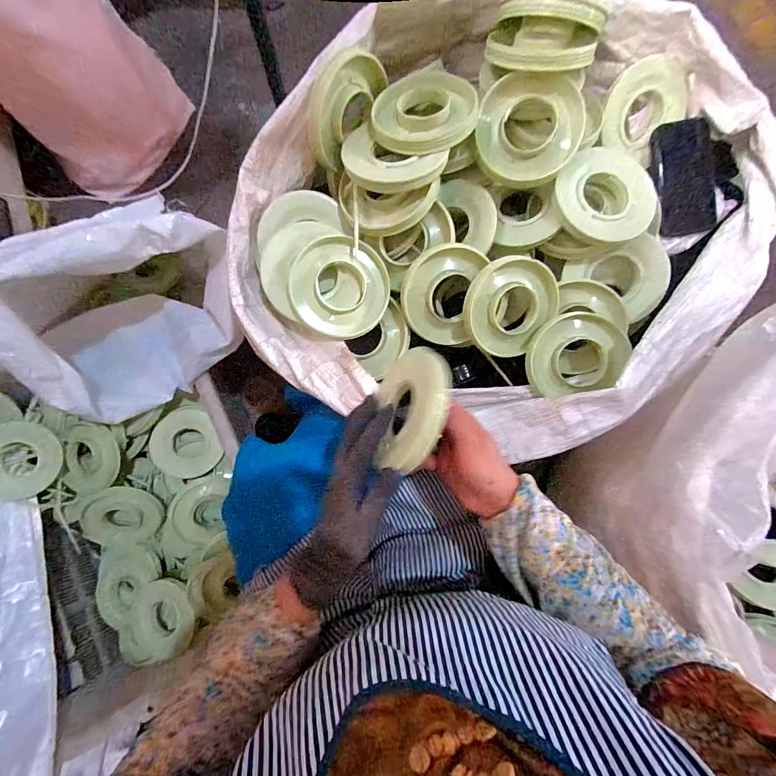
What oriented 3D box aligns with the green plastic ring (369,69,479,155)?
[{"bbox_3d":[0.045,-0.350,0.458,0.126,0.029,0.113,10,77,1],"label":"green plastic ring"}]

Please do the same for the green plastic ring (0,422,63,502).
[{"bbox_3d":[-0.652,0.128,0.644,0.125,0.012,0.131,3,83,-23],"label":"green plastic ring"}]

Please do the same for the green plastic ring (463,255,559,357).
[{"bbox_3d":[0.162,-0.117,0.501,0.124,0.044,0.132,-6,113,-14],"label":"green plastic ring"}]

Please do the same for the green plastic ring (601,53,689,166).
[{"bbox_3d":[0.365,-0.395,0.517,0.119,0.029,0.122,-7,119,-12],"label":"green plastic ring"}]

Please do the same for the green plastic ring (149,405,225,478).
[{"bbox_3d":[-0.403,0.108,0.727,0.119,0.022,0.138,-23,96,-24],"label":"green plastic ring"}]

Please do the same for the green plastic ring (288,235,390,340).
[{"bbox_3d":[-0.061,-0.135,0.484,0.127,0.017,0.121,-1,93,-11],"label":"green plastic ring"}]

